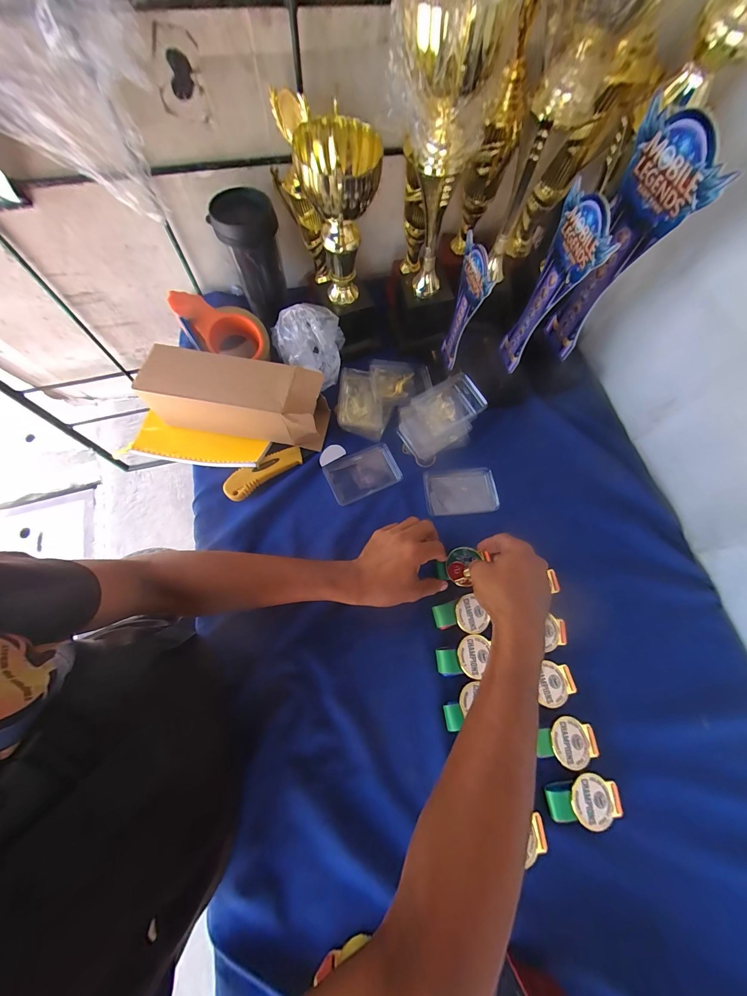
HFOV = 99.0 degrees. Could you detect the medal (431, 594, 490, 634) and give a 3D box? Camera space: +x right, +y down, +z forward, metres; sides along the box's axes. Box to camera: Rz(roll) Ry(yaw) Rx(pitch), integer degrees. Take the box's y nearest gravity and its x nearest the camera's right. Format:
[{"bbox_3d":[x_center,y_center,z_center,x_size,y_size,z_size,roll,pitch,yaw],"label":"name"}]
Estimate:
[{"bbox_3d":[0.113,0.155,0.413,0.064,0.011,0.046,-17,70,-9],"label":"medal"}]

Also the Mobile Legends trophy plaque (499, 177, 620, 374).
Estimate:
[{"bbox_3d":[0.223,-0.256,0.419,0.014,0.211,0.088,-10,70,-6],"label":"Mobile Legends trophy plaque"}]

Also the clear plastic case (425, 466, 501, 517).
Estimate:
[{"bbox_3d":[0.133,-0.010,0.485,0.108,0.010,0.070,-4,69,-4],"label":"clear plastic case"}]

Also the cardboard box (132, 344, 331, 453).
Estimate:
[{"bbox_3d":[-0.190,-0.141,0.469,0.236,0.108,0.080,9,69,1],"label":"cardboard box"}]

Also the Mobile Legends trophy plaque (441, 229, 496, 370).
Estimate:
[{"bbox_3d":[0.124,-0.259,0.441,0.020,0.148,0.078,-1,70,-3],"label":"Mobile Legends trophy plaque"}]

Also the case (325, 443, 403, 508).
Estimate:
[{"bbox_3d":[-0.017,-0.039,0.487,0.106,0.021,0.070,-23,71,-11],"label":"case"}]

